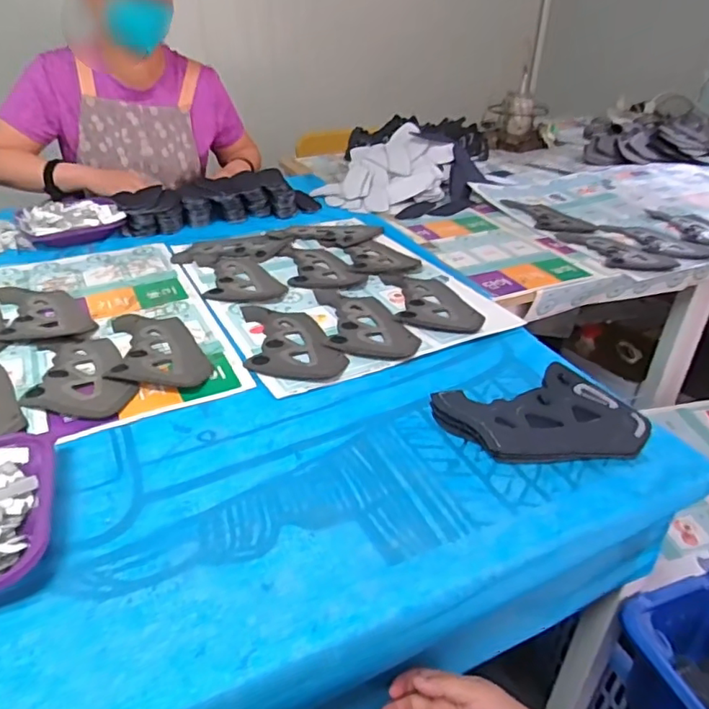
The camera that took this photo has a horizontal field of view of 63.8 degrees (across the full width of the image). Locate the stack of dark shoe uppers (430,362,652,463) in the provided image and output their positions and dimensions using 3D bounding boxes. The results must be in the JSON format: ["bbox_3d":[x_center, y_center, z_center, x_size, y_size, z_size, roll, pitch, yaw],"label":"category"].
[{"bbox_3d":[0.198,0.063,0.604,0.214,0.034,0.102,-2,33,-5],"label":"stack of dark shoe uppers"}]

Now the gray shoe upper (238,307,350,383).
[{"bbox_3d":[-0.082,-0.021,0.757,0.122,0.006,0.187,-4,33,-9],"label":"gray shoe upper"}]

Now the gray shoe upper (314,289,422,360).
[{"bbox_3d":[0.016,-0.047,0.801,0.122,0.007,0.192,-3,33,-6],"label":"gray shoe upper"}]

